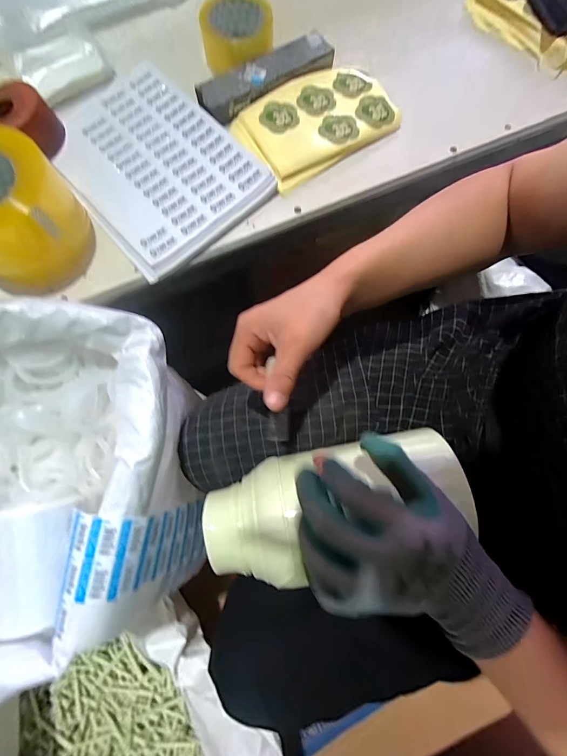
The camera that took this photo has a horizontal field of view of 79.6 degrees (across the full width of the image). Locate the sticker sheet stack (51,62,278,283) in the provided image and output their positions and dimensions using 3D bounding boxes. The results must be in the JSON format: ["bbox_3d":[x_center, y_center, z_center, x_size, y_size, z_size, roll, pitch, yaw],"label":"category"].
[{"bbox_3d":[-0.182,-0.296,0.453,0.210,0.015,0.296,-41,80,-9],"label":"sticker sheet stack"}]

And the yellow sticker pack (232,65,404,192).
[{"bbox_3d":[0.049,-0.366,0.479,0.206,0.015,0.140,-32,79,-8],"label":"yellow sticker pack"}]

